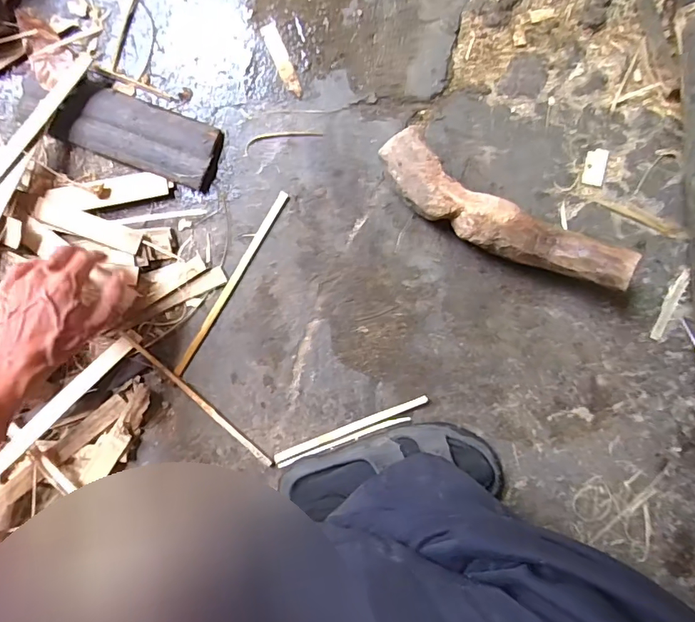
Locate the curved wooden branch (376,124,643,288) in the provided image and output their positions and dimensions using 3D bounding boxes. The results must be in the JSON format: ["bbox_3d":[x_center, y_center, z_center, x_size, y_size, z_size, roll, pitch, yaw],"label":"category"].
[{"bbox_3d":[0.162,-0.099,0.491,0.282,0.055,0.070,30,89,7],"label":"curved wooden branch"}]

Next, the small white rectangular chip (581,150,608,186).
[{"bbox_3d":[0.288,-0.167,0.533,0.024,0.004,0.041,11,98,9],"label":"small white rectangular chip"}]

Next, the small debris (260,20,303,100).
[{"bbox_3d":[-0.076,-0.289,0.531,0.018,0.007,0.085,-23,93,2],"label":"small debris"}]

